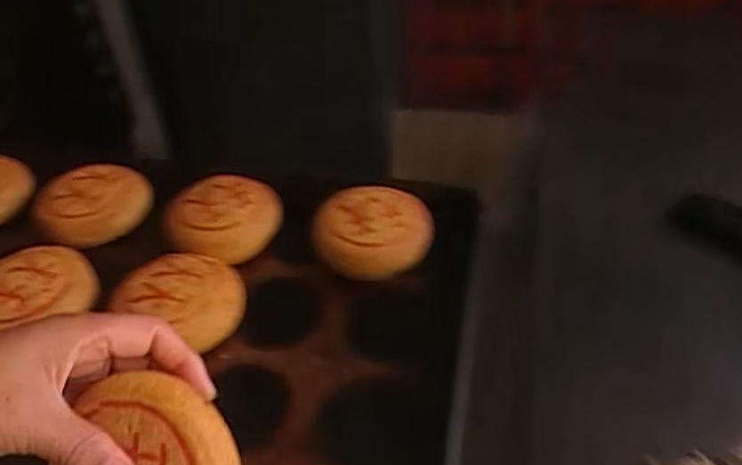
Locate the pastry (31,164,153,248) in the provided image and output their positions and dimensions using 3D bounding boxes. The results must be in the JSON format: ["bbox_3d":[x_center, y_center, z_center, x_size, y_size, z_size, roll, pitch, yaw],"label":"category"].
[{"bbox_3d":[-0.271,-0.030,0.645,0.105,0.037,0.105,-4,41,3],"label":"pastry"}]

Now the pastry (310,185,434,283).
[{"bbox_3d":[0.001,-0.004,0.582,0.101,0.035,0.092,-4,41,3],"label":"pastry"}]

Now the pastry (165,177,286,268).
[{"bbox_3d":[-0.134,-0.014,0.615,0.097,0.035,0.097,29,52,34],"label":"pastry"}]

